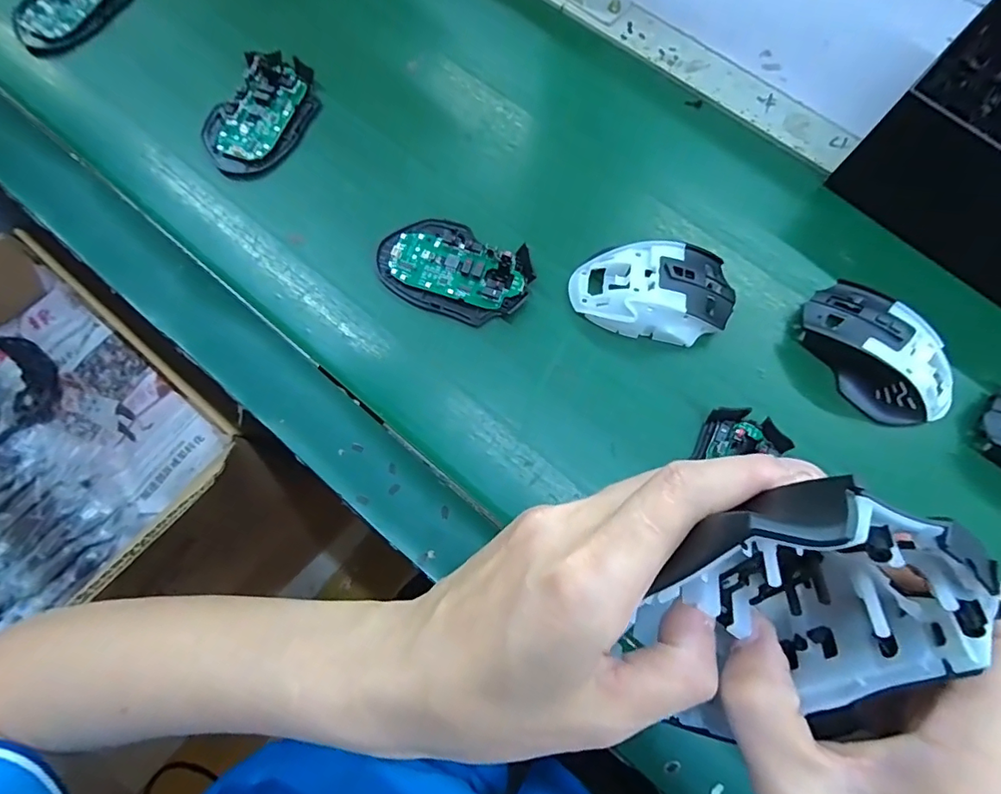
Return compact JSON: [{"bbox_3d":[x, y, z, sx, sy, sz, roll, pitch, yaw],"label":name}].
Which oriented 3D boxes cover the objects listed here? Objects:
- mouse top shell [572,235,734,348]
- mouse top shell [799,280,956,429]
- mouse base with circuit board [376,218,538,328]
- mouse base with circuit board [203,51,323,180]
[{"bbox_3d":[0.111,-0.077,0.358,0.113,0.032,0.064,3,72,-1],"label":"mouse top shell"},{"bbox_3d":[0.272,-0.034,0.352,0.073,0.034,0.116,-32,76,-12],"label":"mouse top shell"},{"bbox_3d":[-0.034,-0.096,0.368,0.111,0.016,0.072,24,72,6],"label":"mouse base with circuit board"},{"bbox_3d":[-0.194,-0.231,0.406,0.068,0.020,0.114,24,72,5],"label":"mouse base with circuit board"}]

